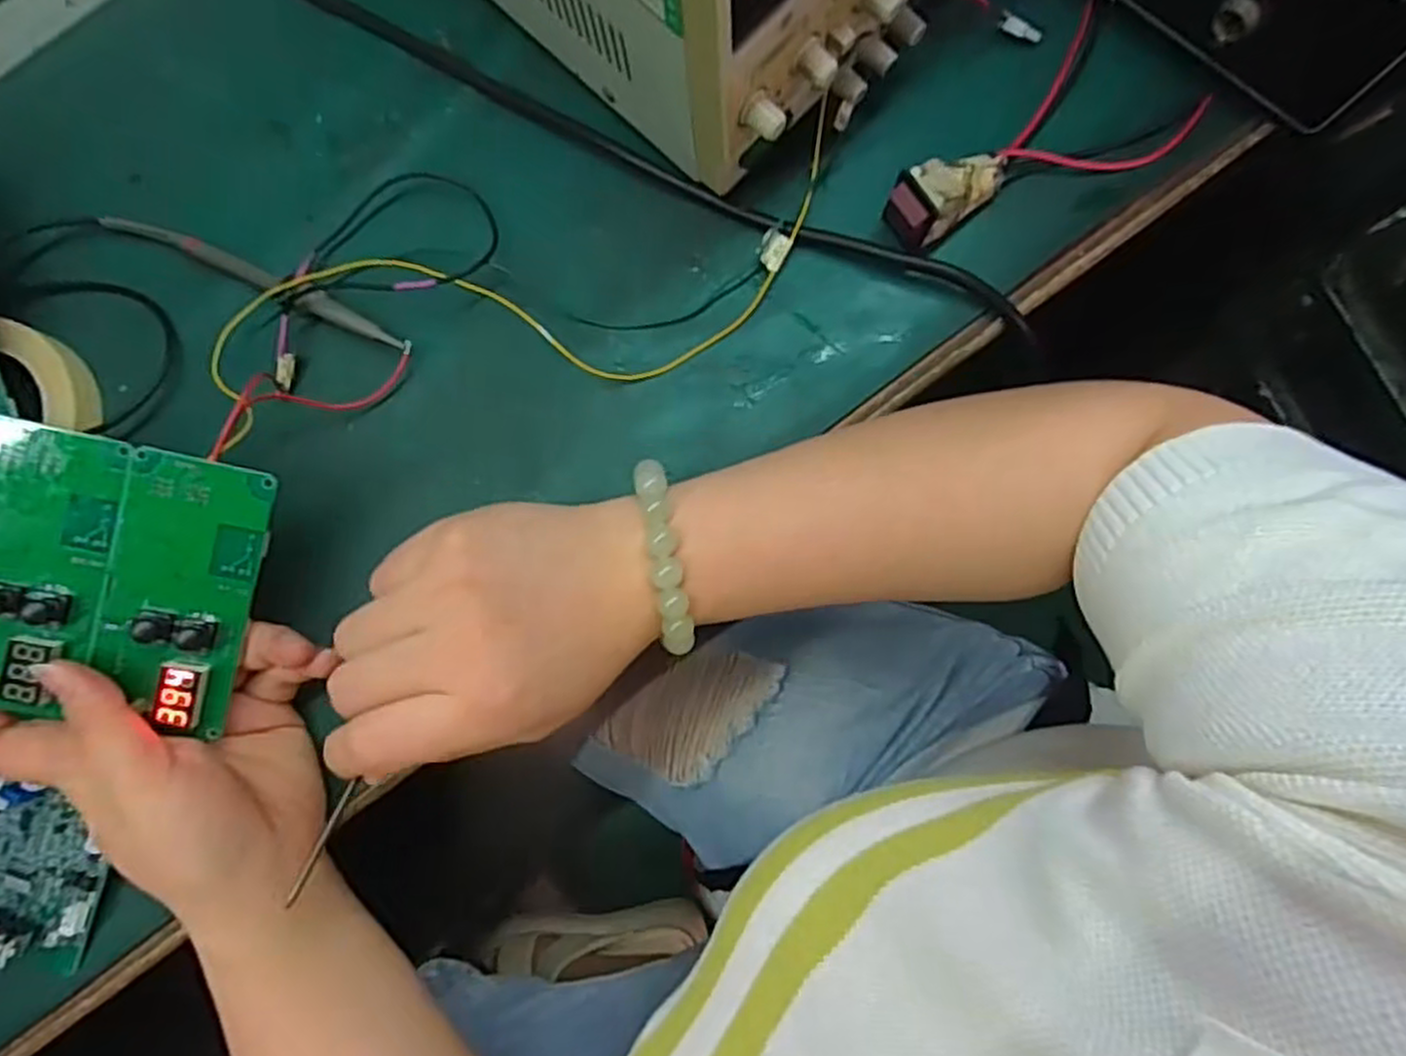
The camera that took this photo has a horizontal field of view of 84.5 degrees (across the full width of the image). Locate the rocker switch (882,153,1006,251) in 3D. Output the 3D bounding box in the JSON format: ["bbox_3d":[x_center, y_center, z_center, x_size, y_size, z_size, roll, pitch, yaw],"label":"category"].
[{"bbox_3d":[0.109,-0.146,0.339,0.053,0.032,0.025,-23,81,2],"label":"rocker switch"}]

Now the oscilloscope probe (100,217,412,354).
[{"bbox_3d":[-0.209,-0.117,0.361,0.165,0.007,0.012,24,85,8],"label":"oscilloscope probe"}]

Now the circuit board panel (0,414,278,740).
[{"bbox_3d":[-0.245,0.014,0.280,0.145,0.010,0.102,13,90,-13],"label":"circuit board panel"}]

